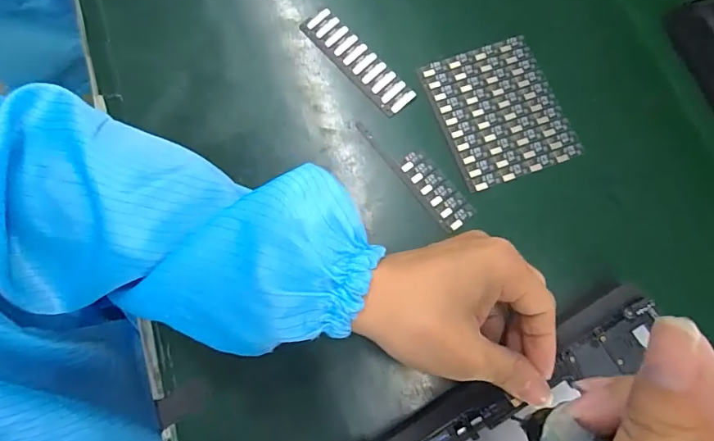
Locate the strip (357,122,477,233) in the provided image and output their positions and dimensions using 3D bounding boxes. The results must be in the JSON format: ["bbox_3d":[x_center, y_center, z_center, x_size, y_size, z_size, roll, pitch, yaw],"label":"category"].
[{"bbox_3d":[0.040,-0.034,0.317,0.023,0.004,0.094,-37,78,-11],"label":"strip"}]

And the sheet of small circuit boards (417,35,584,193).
[{"bbox_3d":[0.098,-0.076,0.328,0.082,0.007,0.097,-19,75,-7],"label":"sheet of small circuit boards"}]

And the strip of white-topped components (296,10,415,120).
[{"bbox_3d":[-0.001,-0.113,0.337,0.024,0.006,0.097,-40,79,-11],"label":"strip of white-topped components"}]

